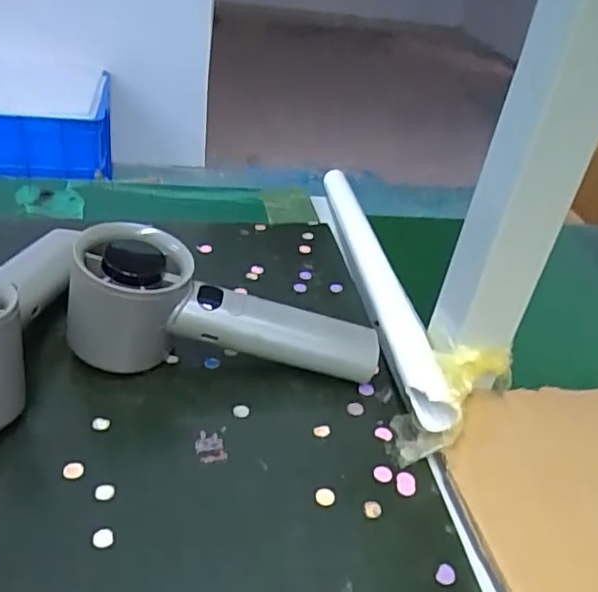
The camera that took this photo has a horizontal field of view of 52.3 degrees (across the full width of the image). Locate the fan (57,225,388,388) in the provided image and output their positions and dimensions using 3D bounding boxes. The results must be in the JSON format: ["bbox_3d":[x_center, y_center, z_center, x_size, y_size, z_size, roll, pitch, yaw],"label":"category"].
[{"bbox_3d":[-0.038,0.008,0.315,0.157,0.062,0.059,2,35,-8],"label":"fan"}]

